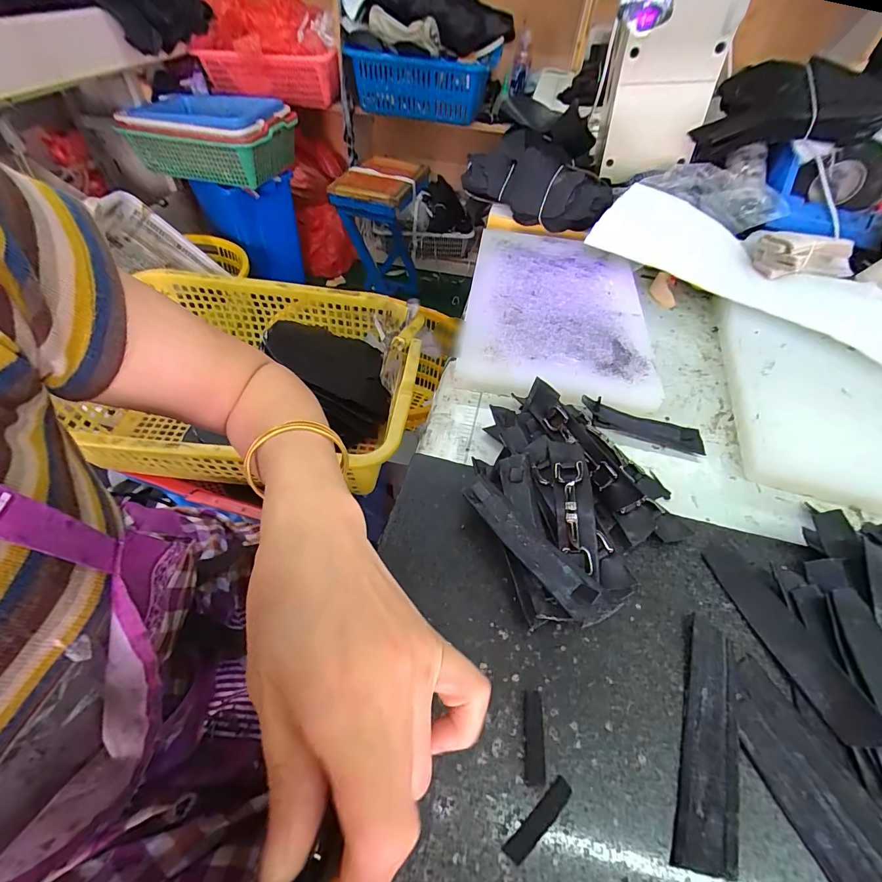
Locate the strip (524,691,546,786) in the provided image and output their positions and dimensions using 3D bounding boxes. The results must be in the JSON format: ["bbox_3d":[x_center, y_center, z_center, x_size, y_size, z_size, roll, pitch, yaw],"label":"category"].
[{"bbox_3d":[0.049,0.154,0.209,0.010,0.004,0.039,6,51,4],"label":"strip"}]

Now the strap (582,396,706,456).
[{"bbox_3d":[0.184,-0.014,0.370,0.108,0.027,0.021,15,52,11],"label":"strap"}]

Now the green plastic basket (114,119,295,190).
[{"bbox_3d":[-0.741,-0.984,1.358,0.449,0.136,0.305,18,52,10],"label":"green plastic basket"}]

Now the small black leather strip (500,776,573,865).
[{"bbox_3d":[0.047,0.179,0.189,0.040,0.004,0.009,-33,58,-25],"label":"small black leather strip"}]

